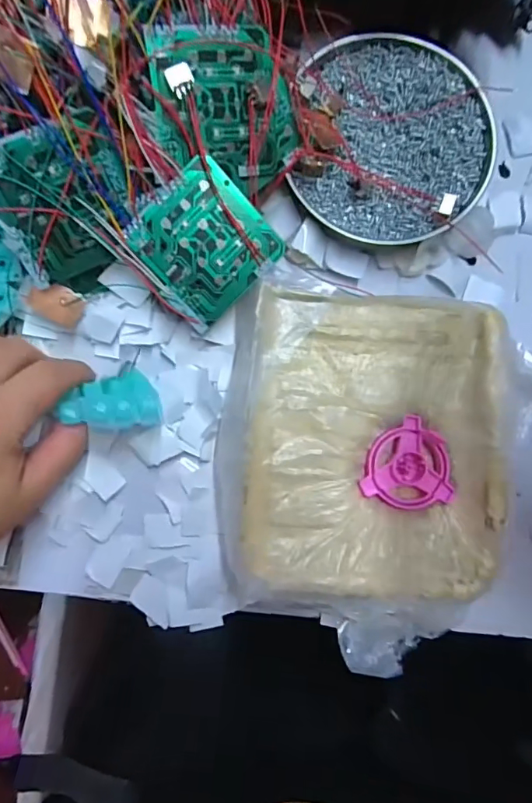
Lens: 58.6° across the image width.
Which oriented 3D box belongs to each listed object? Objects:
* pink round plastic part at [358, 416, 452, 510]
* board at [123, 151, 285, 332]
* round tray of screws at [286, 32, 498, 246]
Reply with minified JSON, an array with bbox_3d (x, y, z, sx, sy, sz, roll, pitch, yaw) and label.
[{"bbox_3d":[0.089,0.038,0.287,0.053,0.006,0.054,0,87,-2],"label":"pink round plastic part"},{"bbox_3d":[-0.036,-0.091,0.277,0.072,0.006,0.071,-42,106,5],"label":"board"},{"bbox_3d":[0.082,-0.168,0.306,0.121,0.018,0.128,0,87,-2],"label":"round tray of screws"}]

